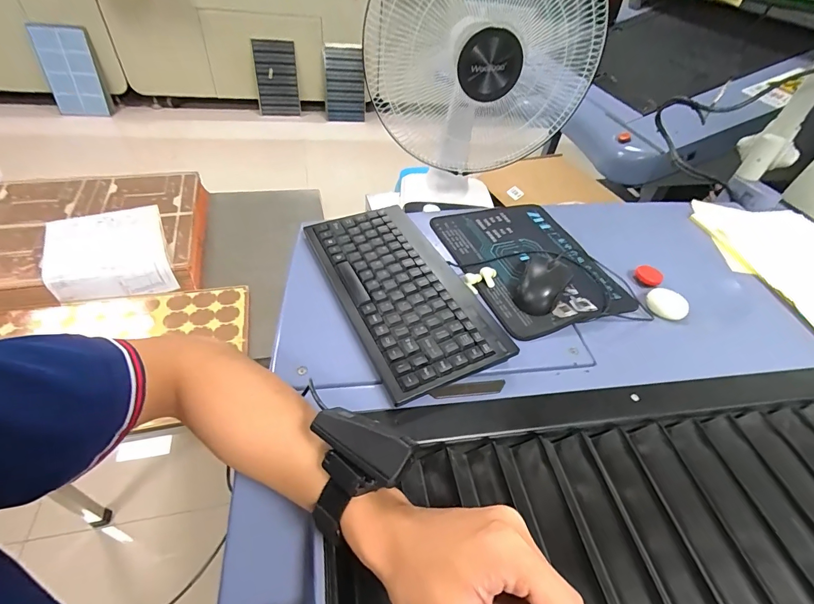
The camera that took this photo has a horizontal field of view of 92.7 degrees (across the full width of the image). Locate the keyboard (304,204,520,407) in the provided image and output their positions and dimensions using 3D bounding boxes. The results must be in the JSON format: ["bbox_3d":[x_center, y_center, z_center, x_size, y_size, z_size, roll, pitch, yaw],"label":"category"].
[{"bbox_3d":[-0.010,-0.020,0.482,0.147,0.030,0.289,-17,53,-21],"label":"keyboard"}]

